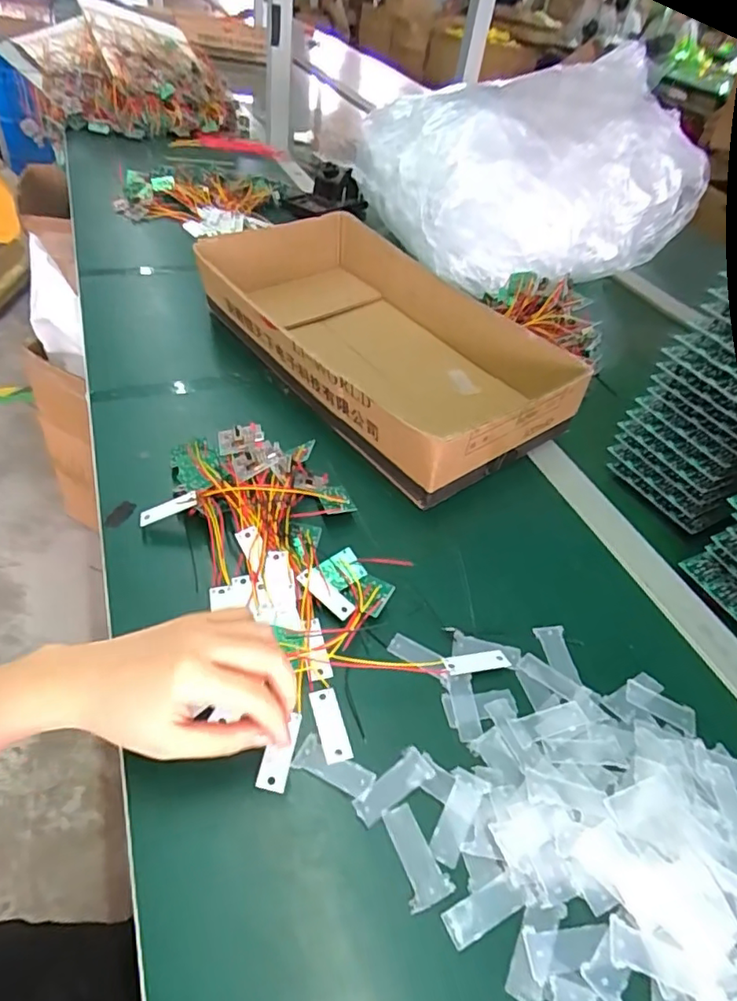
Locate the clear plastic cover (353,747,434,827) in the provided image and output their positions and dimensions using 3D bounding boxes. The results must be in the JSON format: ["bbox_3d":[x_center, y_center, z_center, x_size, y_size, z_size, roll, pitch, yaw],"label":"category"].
[{"bbox_3d":[0.015,0.166,0.329,0.048,0.005,0.019,-26,54,-32],"label":"clear plastic cover"}]

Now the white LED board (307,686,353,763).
[{"bbox_3d":[-0.024,0.141,0.357,0.017,0.007,0.047,-8,46,-18],"label":"white LED board"}]

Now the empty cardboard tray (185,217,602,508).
[{"bbox_3d":[0.004,-0.189,0.618,0.230,0.069,0.436,-25,54,-32],"label":"empty cardboard tray"}]

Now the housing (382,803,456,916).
[{"bbox_3d":[0.025,0.190,0.307,0.023,0.004,0.048,-11,47,-21],"label":"housing"}]

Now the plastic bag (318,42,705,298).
[{"bbox_3d":[0.216,-0.493,0.832,0.383,0.181,0.378,-25,54,-32],"label":"plastic bag"}]

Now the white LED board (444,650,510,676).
[{"bbox_3d":[0.075,0.110,0.392,0.045,0.006,0.013,-4,45,-15],"label":"white LED board"}]

